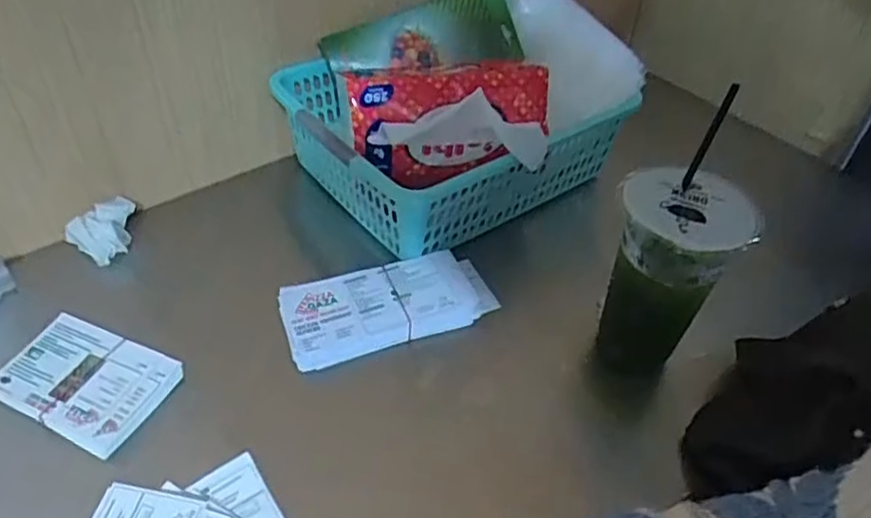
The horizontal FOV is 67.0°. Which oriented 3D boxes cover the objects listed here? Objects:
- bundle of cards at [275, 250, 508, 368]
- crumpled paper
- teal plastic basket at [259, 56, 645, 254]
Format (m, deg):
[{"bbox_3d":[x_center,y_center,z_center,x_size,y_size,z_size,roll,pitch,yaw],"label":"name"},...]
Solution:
[{"bbox_3d":[-0.037,0.039,0.557,0.177,0.025,0.078,-13,47,-18],"label":"bundle of cards"},{"bbox_3d":[-0.290,-0.027,0.586,0.050,0.023,0.059,25,48,19],"label":"crumpled paper"},{"bbox_3d":[0.011,-0.126,0.661,0.279,0.101,0.225,-25,52,-27],"label":"teal plastic basket"}]

